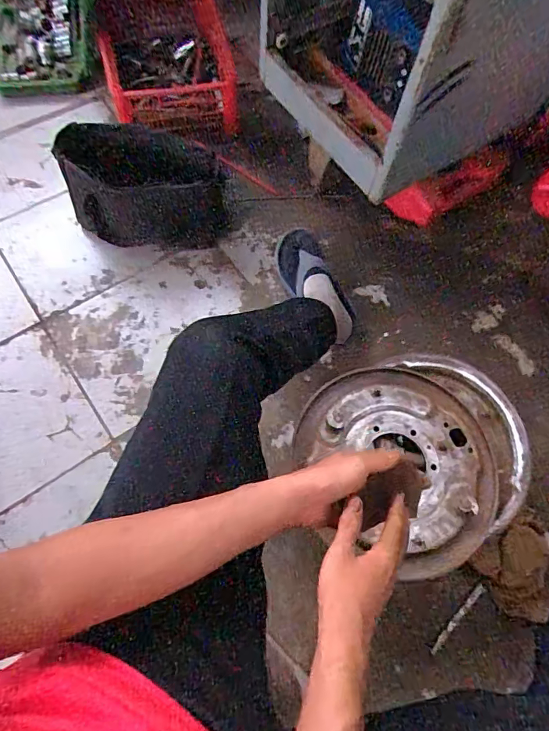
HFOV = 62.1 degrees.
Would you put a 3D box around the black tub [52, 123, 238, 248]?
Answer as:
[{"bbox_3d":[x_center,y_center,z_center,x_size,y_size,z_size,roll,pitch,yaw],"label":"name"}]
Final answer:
[{"bbox_3d":[-0.270,-0.387,0.988,0.331,0.208,0.137,-7,69,-7],"label":"black tub"}]

